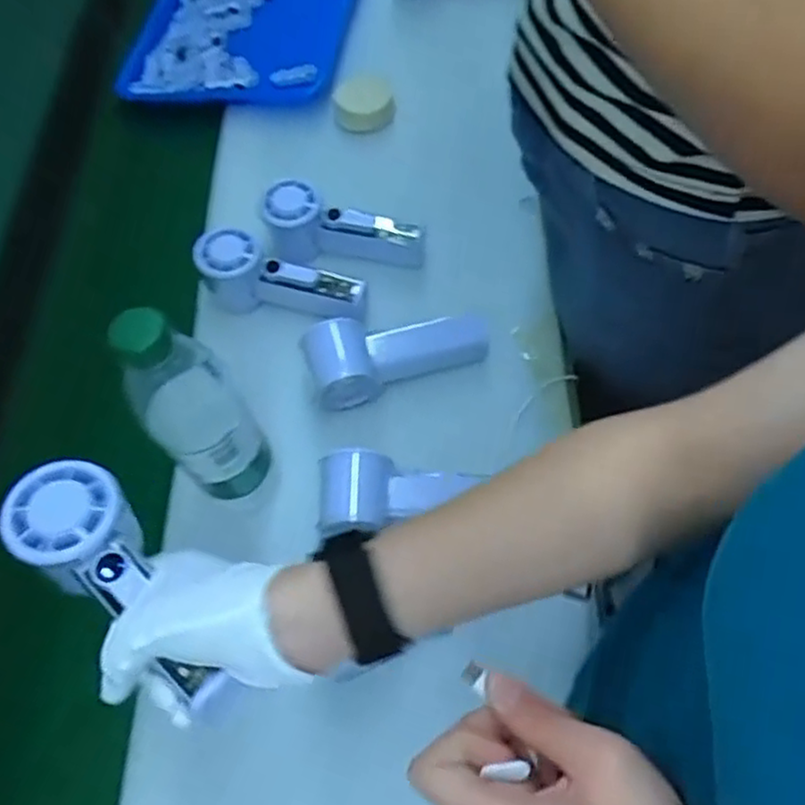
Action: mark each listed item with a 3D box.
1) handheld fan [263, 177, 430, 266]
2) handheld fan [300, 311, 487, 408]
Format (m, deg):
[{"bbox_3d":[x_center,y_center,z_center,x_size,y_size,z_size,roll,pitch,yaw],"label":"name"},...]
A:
[{"bbox_3d":[-0.056,-0.159,0.670,0.153,0.065,0.047,13,61,-6],"label":"handheld fan"},{"bbox_3d":[-0.005,-0.045,0.600,0.149,0.046,0.059,-16,61,-5],"label":"handheld fan"}]

